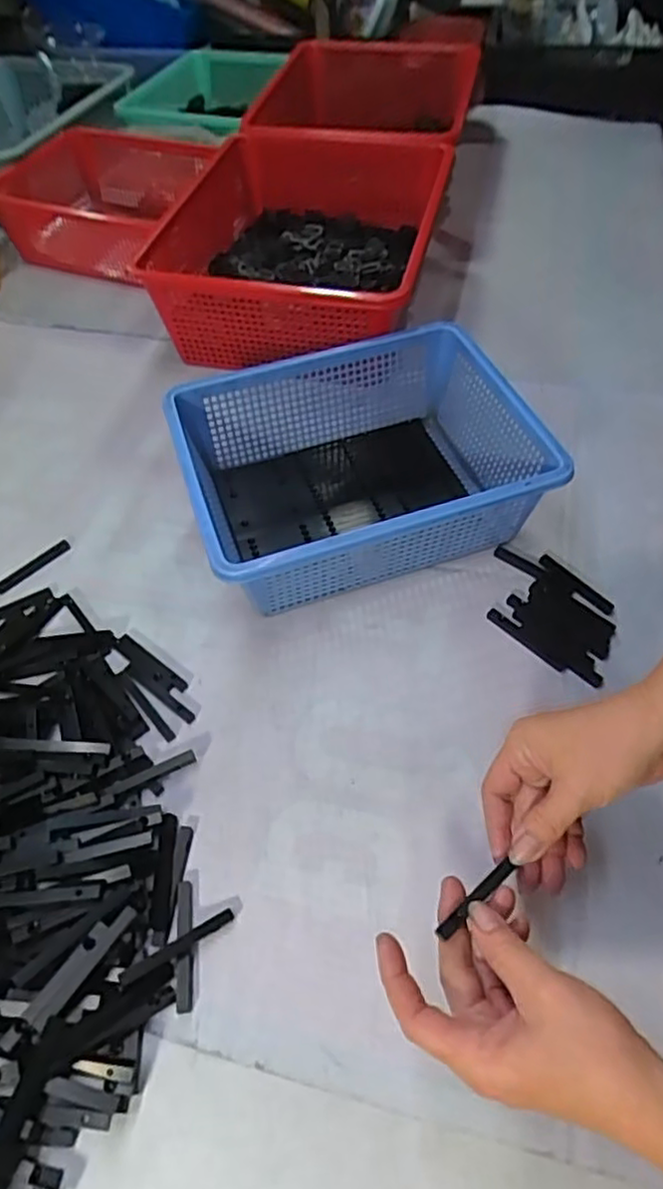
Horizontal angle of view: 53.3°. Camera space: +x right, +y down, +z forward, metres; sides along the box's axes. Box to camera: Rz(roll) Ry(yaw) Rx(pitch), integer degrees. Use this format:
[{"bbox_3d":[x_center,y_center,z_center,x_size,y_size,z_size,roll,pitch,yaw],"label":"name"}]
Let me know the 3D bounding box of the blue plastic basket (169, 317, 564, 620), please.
[{"bbox_3d":[0.024,-0.117,0.600,0.298,0.100,0.236,-18,55,-10],"label":"blue plastic basket"}]

